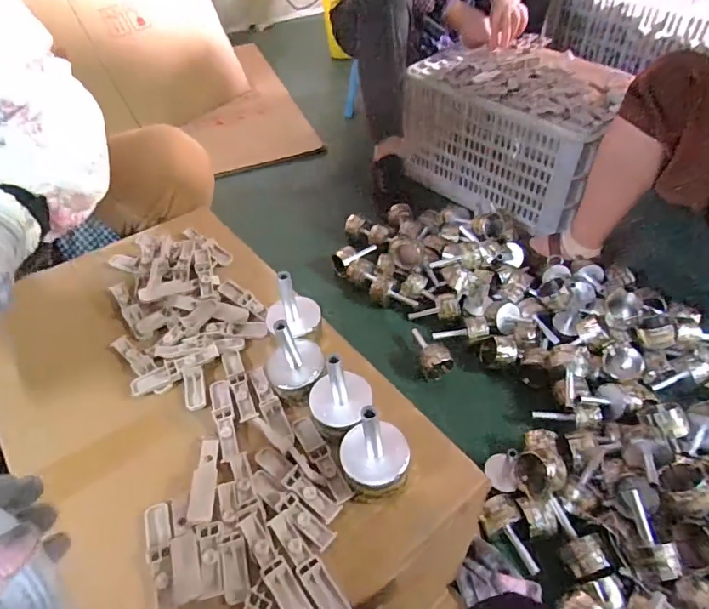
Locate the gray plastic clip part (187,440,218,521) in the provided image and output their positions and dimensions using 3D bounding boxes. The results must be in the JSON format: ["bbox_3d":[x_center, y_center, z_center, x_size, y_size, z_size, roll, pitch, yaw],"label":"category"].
[{"bbox_3d":[-0.140,0.162,0.463,0.022,0.012,0.081,-6,47,-3],"label":"gray plastic clip part"}]

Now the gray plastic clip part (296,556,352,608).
[{"bbox_3d":[-0.024,0.229,0.396,0.021,0.008,0.053,-30,52,-23],"label":"gray plastic clip part"}]

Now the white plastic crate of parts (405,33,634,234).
[{"bbox_3d":[0.411,-0.456,1.296,0.506,0.305,0.346,32,56,28],"label":"white plastic crate of parts"}]

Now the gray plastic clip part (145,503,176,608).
[{"bbox_3d":[-0.165,0.215,0.423,0.021,0.009,0.097,-18,49,-14],"label":"gray plastic clip part"}]

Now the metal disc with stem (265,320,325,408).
[{"bbox_3d":[-0.063,0.052,0.505,0.058,0.097,0.060,-1,47,1],"label":"metal disc with stem"}]

